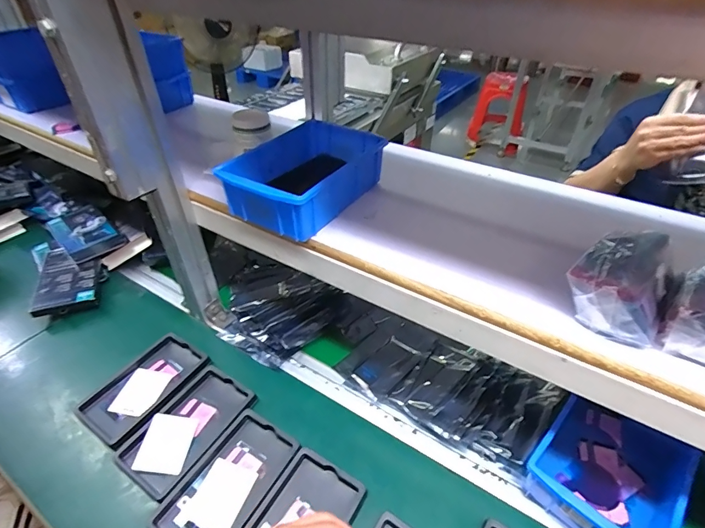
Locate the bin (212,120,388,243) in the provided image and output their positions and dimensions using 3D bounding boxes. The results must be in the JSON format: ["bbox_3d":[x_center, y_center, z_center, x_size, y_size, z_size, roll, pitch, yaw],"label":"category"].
[{"bbox_3d":[-0.062,-0.112,0.517,0.129,0.063,0.196,23,44,26],"label":"bin"}]

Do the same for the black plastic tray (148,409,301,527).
[{"bbox_3d":[-0.144,0.259,0.470,0.095,0.017,0.158,22,43,24],"label":"black plastic tray"}]

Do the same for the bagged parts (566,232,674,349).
[{"bbox_3d":[0.243,0.013,0.364,0.073,0.059,0.102,23,44,26],"label":"bagged parts"}]

